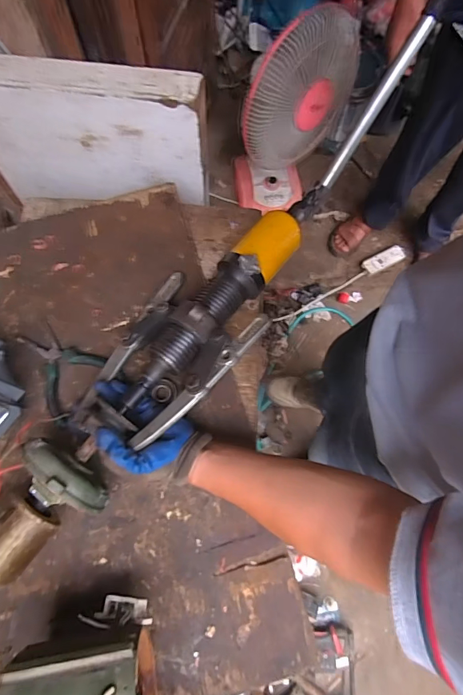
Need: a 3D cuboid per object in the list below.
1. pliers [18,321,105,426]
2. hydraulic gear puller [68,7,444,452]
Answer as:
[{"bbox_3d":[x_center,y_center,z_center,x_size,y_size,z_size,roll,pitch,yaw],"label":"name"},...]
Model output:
[{"bbox_3d":[-0.249,0.029,0.555,0.130,0.017,0.099,31,74,8],"label":"pliers"},{"bbox_3d":[0.027,-0.124,0.541,0.151,0.118,0.627,37,83,9],"label":"hydraulic gear puller"}]

